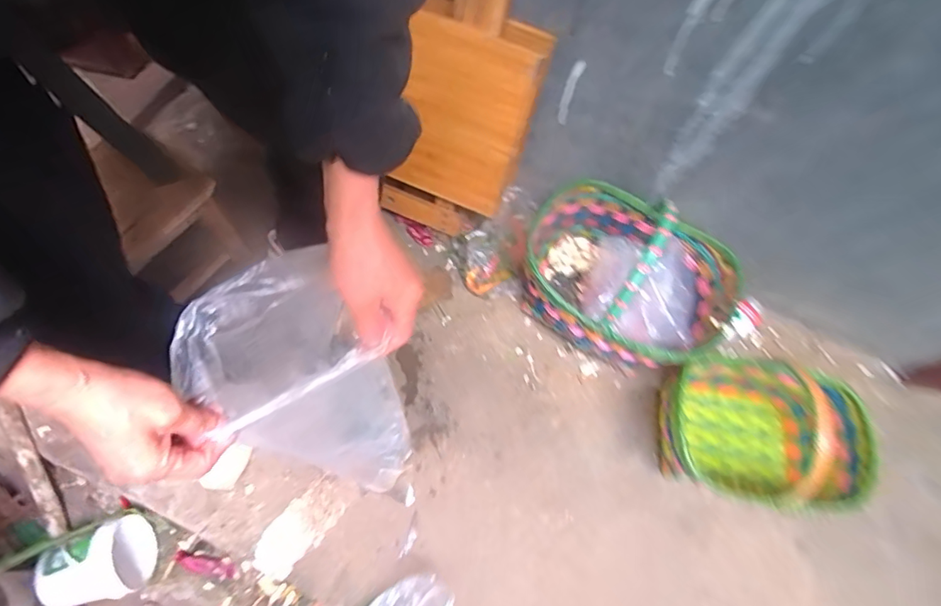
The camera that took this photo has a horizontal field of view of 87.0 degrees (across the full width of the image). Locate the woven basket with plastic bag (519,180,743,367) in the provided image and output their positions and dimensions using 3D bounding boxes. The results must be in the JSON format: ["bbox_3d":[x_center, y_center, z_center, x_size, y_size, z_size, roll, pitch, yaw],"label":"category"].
[{"bbox_3d":[0.302,-0.048,0.992,0.404,0.309,0.290,27,67,6],"label":"woven basket with plastic bag"}]

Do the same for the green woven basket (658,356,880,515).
[{"bbox_3d":[0.521,0.251,0.941,0.341,0.183,0.258,19,66,3],"label":"green woven basket"}]

